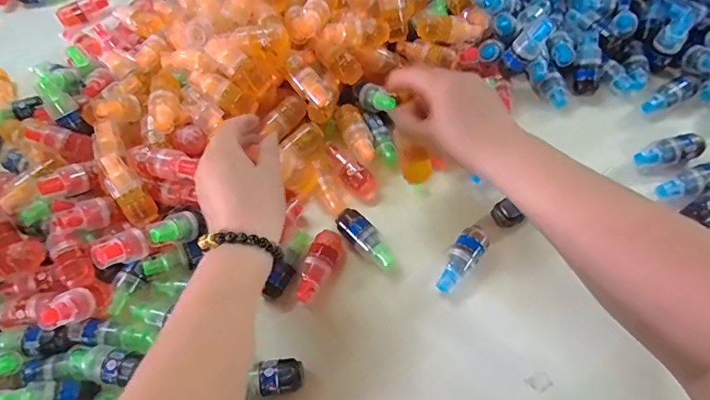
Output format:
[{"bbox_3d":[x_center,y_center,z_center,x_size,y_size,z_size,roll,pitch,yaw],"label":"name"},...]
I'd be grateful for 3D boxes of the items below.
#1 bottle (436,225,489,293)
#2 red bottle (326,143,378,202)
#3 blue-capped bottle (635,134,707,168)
[{"bbox_3d":[0.109,0.061,0.448,0.028,0.028,0.075,30,66,19],"label":"bottle"},{"bbox_3d":[-0.008,-0.034,0.513,0.030,0.022,0.083,-40,65,-18],"label":"red bottle"},{"bbox_3d":[0.358,-0.054,0.503,0.067,0.025,0.026,-14,59,-5],"label":"blue-capped bottle"}]

